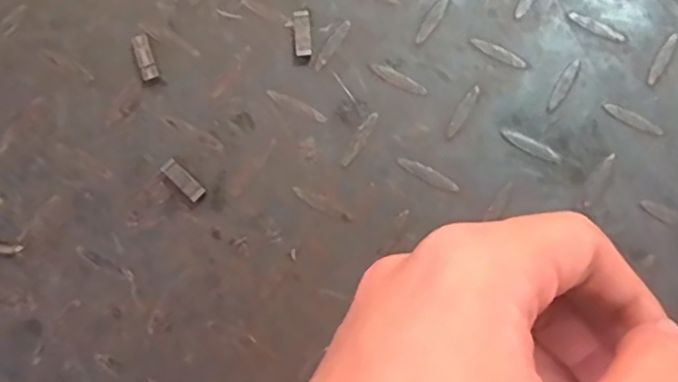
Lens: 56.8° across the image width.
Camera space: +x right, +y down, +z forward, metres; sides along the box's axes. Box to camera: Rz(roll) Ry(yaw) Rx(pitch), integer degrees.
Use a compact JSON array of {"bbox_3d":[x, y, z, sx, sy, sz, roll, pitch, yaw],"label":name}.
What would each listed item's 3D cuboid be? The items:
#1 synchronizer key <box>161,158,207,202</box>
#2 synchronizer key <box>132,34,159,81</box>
[{"bbox_3d":[-0.056,-0.004,0.224,0.018,0.005,0.006,43,82,6],"label":"synchronizer key"},{"bbox_3d":[-0.073,-0.050,0.235,0.006,0.005,0.019,-20,80,-3],"label":"synchronizer key"}]

